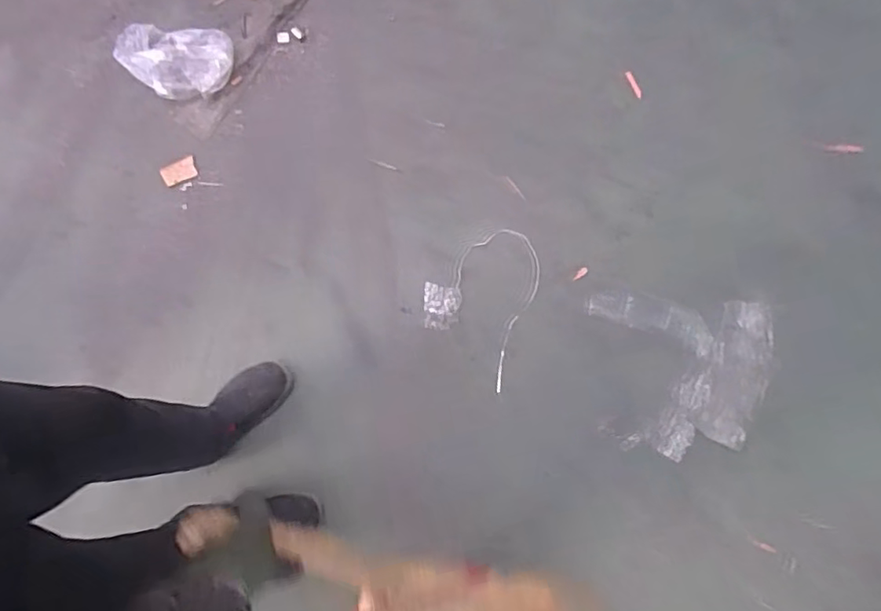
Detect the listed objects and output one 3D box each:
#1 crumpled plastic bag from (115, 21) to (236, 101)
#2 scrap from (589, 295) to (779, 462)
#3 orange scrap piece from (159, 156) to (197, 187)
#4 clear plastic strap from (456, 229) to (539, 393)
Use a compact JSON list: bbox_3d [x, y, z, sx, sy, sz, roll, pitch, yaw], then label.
[{"bbox_3d":[-0.587,-0.545,1.273,0.240,0.085,0.156,-6,79,-1],"label":"crumpled plastic bag"},{"bbox_3d":[0.504,0.143,1.187,0.371,0.009,0.321,5,79,1],"label":"scrap"},{"bbox_3d":[-0.576,-0.294,1.255,0.074,0.009,0.042,-25,97,-9],"label":"orange scrap piece"},{"bbox_3d":[0.103,-0.008,1.219,0.174,0.006,0.335,21,79,4],"label":"clear plastic strap"}]

